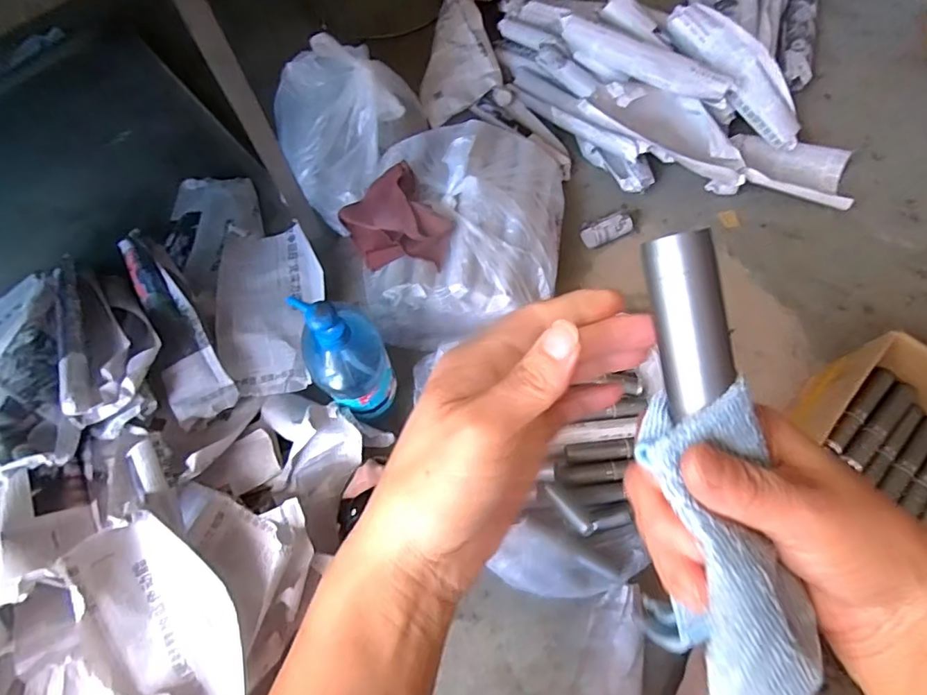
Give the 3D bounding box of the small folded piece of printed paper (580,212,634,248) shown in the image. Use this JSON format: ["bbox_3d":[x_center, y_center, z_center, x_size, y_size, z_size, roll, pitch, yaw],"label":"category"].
[{"bbox_3d":[0.225,-0.181,0.821,0.076,0.032,0.035,-18,71,-4],"label":"small folded piece of printed paper"}]

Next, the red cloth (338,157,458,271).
[{"bbox_3d":[-0.093,-0.162,0.698,0.120,0.033,0.155,-44,71,20],"label":"red cloth"}]

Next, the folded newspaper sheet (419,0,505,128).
[{"bbox_3d":[-0.004,-0.522,0.920,0.138,0.040,0.265,0,71,2],"label":"folded newspaper sheet"}]

